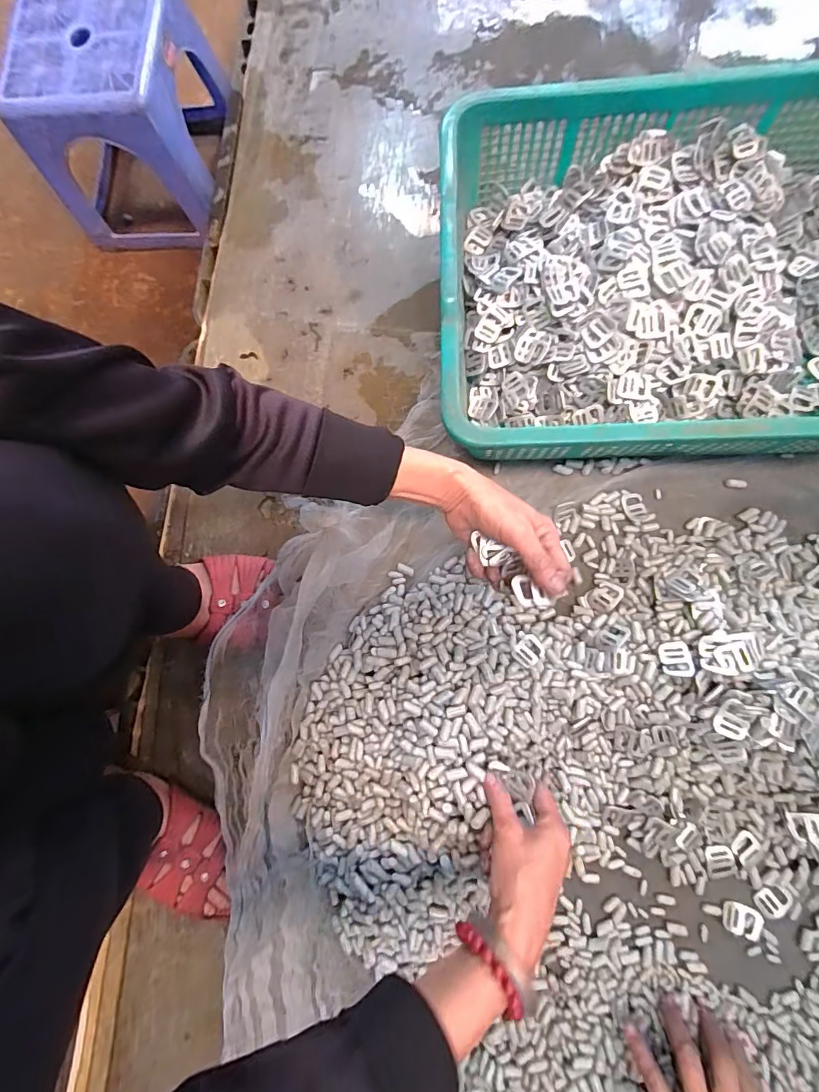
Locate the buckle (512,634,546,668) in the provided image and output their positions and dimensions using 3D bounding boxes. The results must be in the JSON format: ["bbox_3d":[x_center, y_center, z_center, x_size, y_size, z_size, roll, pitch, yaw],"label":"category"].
[{"bbox_3d":[0.120,0.108,0.460,0.031,0.006,0.028,-31,63,-21],"label":"buckle"}]

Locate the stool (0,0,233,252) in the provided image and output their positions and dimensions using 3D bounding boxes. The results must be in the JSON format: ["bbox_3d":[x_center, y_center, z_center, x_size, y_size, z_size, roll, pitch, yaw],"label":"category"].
[{"bbox_3d":[-0.403,-0.620,0.672,0.237,0.210,0.229,-1,81,6],"label":"stool"}]

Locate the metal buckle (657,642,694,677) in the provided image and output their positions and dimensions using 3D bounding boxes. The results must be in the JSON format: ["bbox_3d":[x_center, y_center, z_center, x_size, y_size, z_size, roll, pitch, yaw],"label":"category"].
[{"bbox_3d":[0.247,0.106,0.420,0.025,0.004,0.032,-14,55,26],"label":"metal buckle"}]

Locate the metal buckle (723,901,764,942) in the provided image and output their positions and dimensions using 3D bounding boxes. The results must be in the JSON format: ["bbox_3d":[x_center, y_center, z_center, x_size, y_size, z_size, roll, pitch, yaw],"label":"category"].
[{"bbox_3d":[0.319,0.359,0.432,0.035,0.004,0.027,16,83,8],"label":"metal buckle"}]

